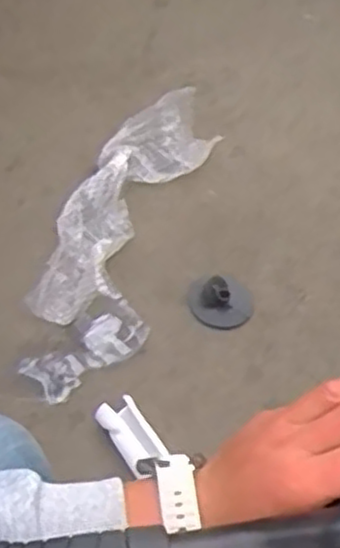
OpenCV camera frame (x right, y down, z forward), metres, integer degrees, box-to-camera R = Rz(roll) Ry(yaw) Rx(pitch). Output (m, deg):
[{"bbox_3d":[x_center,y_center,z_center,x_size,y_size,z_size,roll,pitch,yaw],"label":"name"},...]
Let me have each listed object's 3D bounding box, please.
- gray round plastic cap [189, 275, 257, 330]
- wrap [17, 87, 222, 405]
[{"bbox_3d":[0.082,0.045,1.172,0.104,0.030,0.085,8,55,2],"label":"gray round plastic cap"},{"bbox_3d":[-0.084,-0.070,1.187,0.185,0.099,0.582,15,55,7],"label":"wrap"}]

